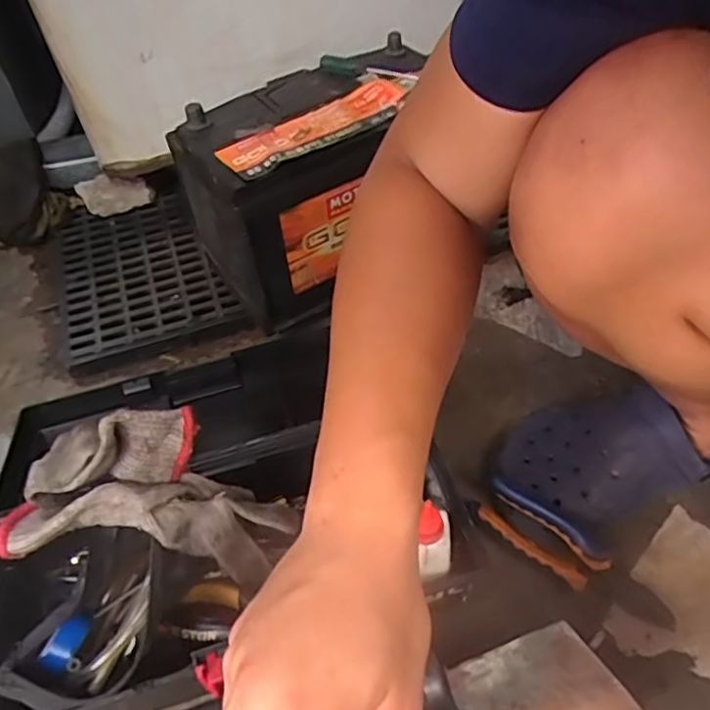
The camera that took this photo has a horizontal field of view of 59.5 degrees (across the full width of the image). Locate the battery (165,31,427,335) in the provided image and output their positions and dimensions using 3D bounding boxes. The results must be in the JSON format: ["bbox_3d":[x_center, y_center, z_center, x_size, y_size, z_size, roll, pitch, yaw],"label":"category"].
[{"bbox_3d":[-0.032,-0.197,0.704,0.290,0.193,0.174,-26,52,-15],"label":"battery"}]

